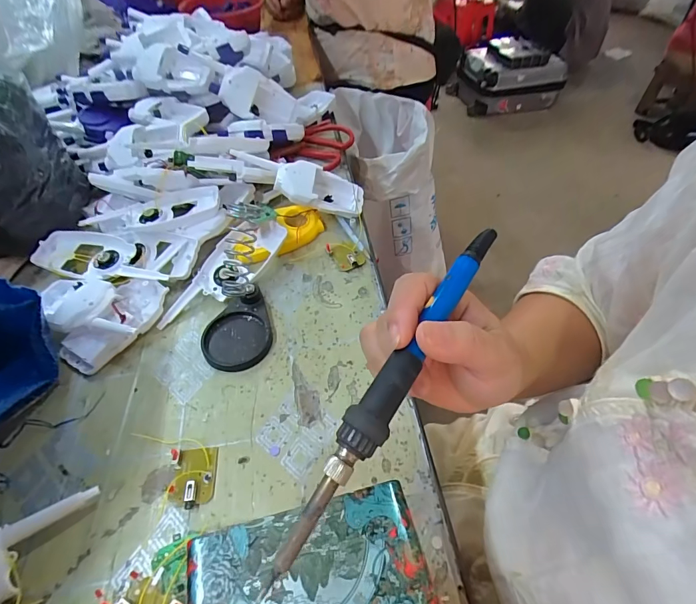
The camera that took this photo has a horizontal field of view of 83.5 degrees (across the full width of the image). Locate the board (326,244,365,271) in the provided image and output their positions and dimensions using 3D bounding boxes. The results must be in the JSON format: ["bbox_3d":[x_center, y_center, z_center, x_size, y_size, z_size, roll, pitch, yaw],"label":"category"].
[{"bbox_3d":[-0.002,-0.056,0.451,0.034,0.012,0.043,-25,54,-18],"label":"board"}]

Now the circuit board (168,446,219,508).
[{"bbox_3d":[-0.122,0.136,0.305,0.034,0.010,0.043,-4,51,-2],"label":"circuit board"}]

